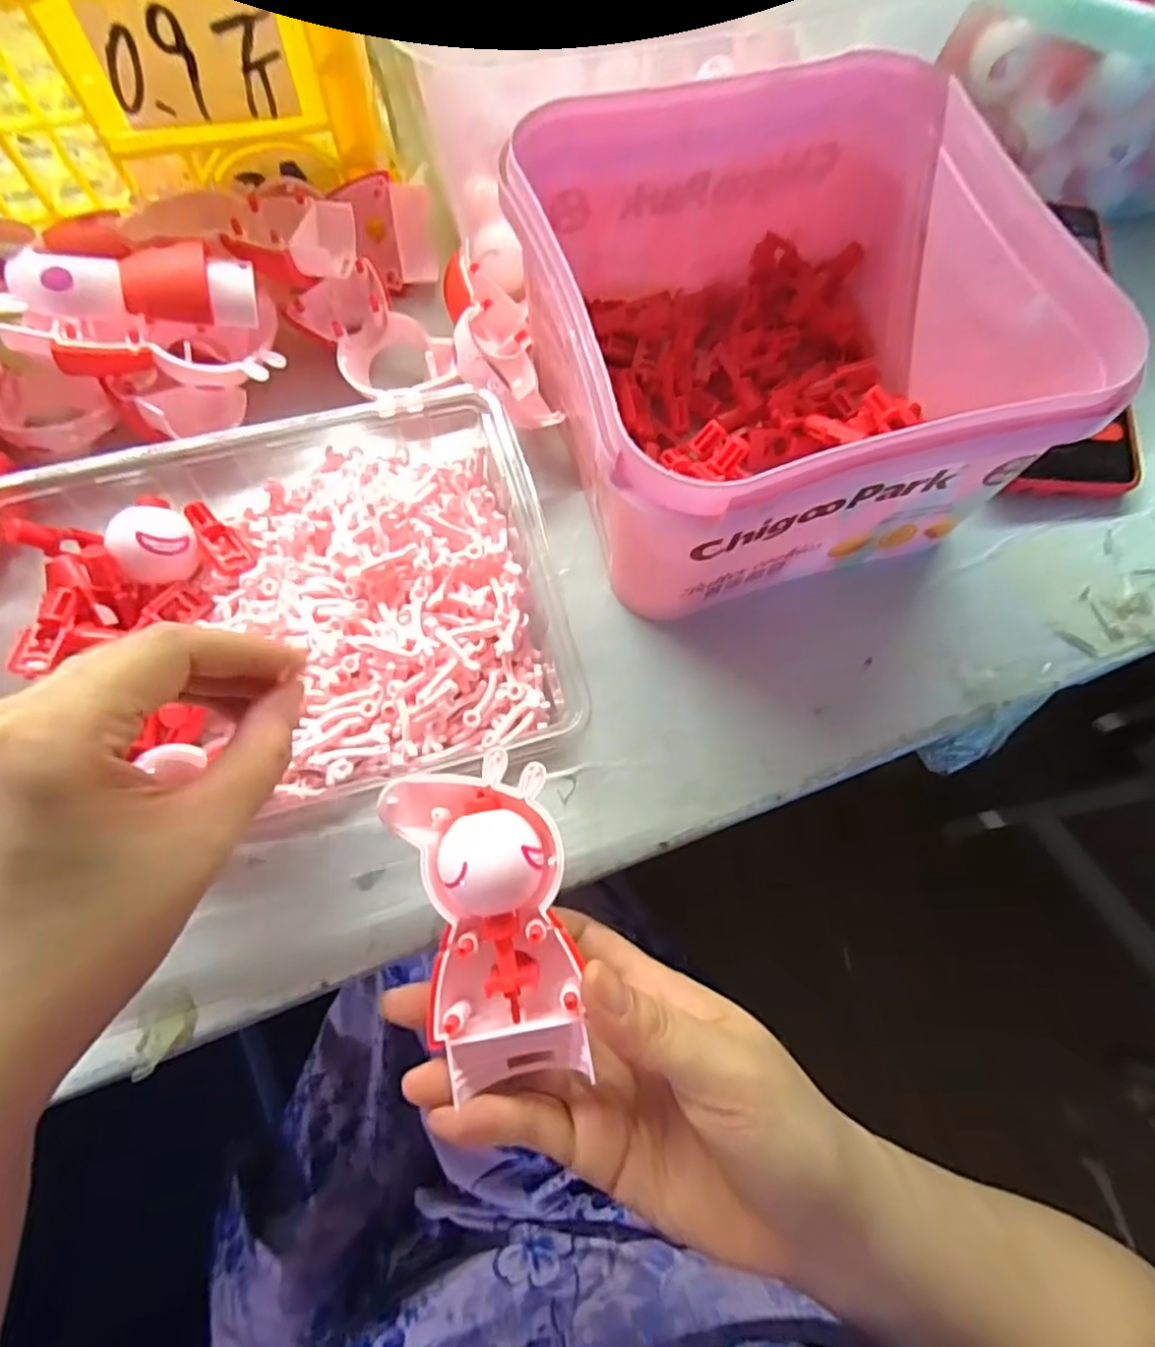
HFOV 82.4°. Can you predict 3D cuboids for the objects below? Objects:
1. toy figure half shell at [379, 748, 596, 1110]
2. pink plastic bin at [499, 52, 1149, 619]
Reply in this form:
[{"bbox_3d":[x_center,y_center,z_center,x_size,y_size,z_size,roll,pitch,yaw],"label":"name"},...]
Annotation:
[{"bbox_3d":[-0.027,0.084,0.218,0.050,0.025,0.107,-13,87,-7],"label":"toy figure half shell"},{"bbox_3d":[0.084,-0.139,0.291,0.187,0.108,0.192,-14,71,-7],"label":"pink plastic bin"}]

